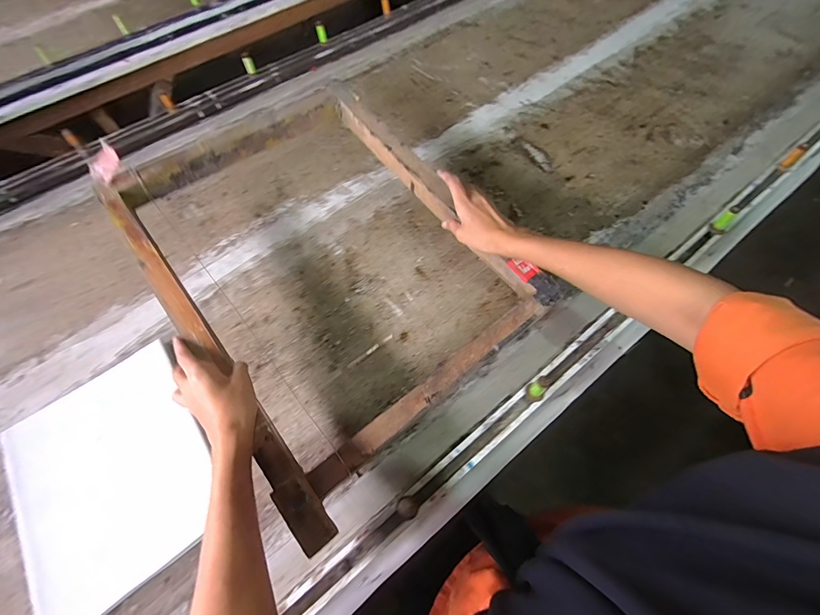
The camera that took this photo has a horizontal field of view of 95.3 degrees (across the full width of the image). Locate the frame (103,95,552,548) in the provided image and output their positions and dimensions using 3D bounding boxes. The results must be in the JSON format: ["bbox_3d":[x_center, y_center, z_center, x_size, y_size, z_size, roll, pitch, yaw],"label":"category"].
[{"bbox_3d":[-0.100,-0.067,0.493,0.399,0.051,0.521,-34,72,-19],"label":"frame"}]

